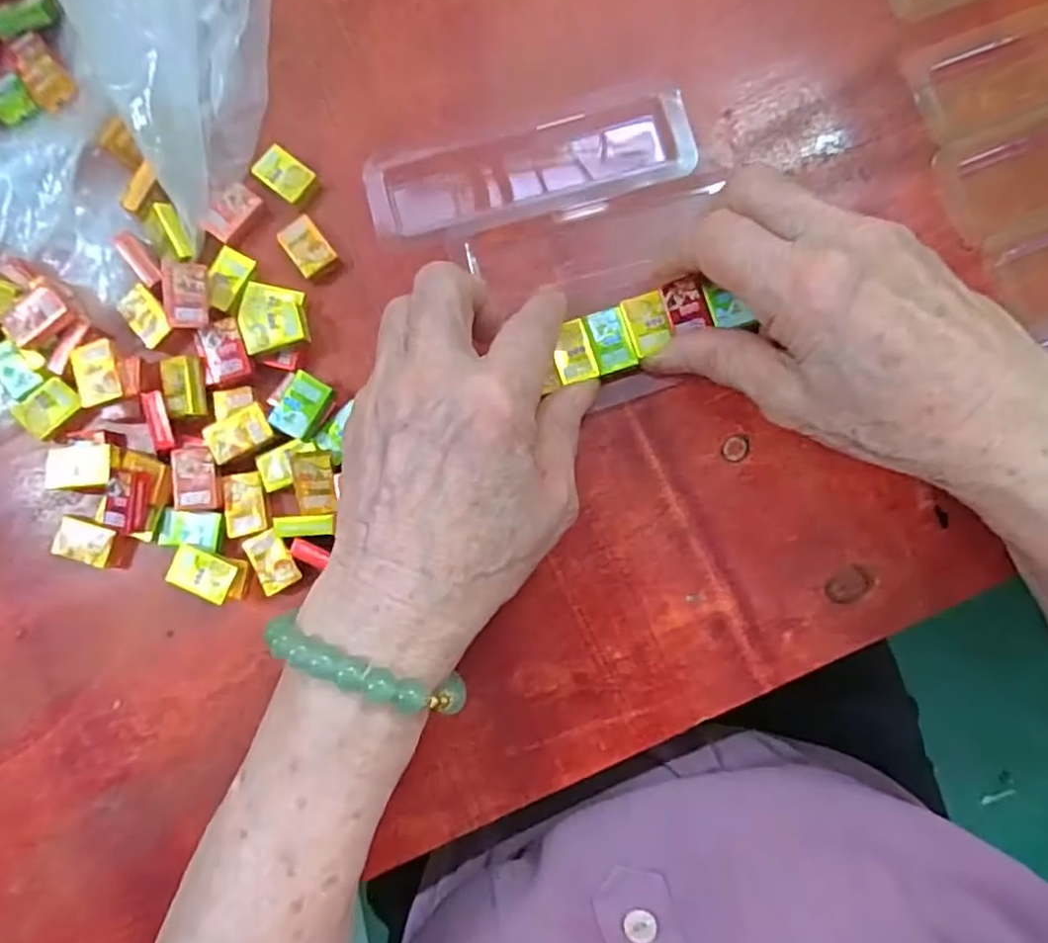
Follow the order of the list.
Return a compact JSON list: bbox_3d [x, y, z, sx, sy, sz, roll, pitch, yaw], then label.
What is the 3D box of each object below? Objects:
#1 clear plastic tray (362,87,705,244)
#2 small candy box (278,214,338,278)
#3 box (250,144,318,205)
[{"bbox_3d":[0.002,-0.130,0.281,0.136,0.009,0.046,-14,84,2],"label":"clear plastic tray"},{"bbox_3d":[-0.094,-0.097,0.281,0.017,0.004,0.025,-37,84,0],"label":"small candy box"},{"bbox_3d":[-0.105,-0.130,0.284,0.026,0.004,0.018,37,88,6],"label":"box"}]

